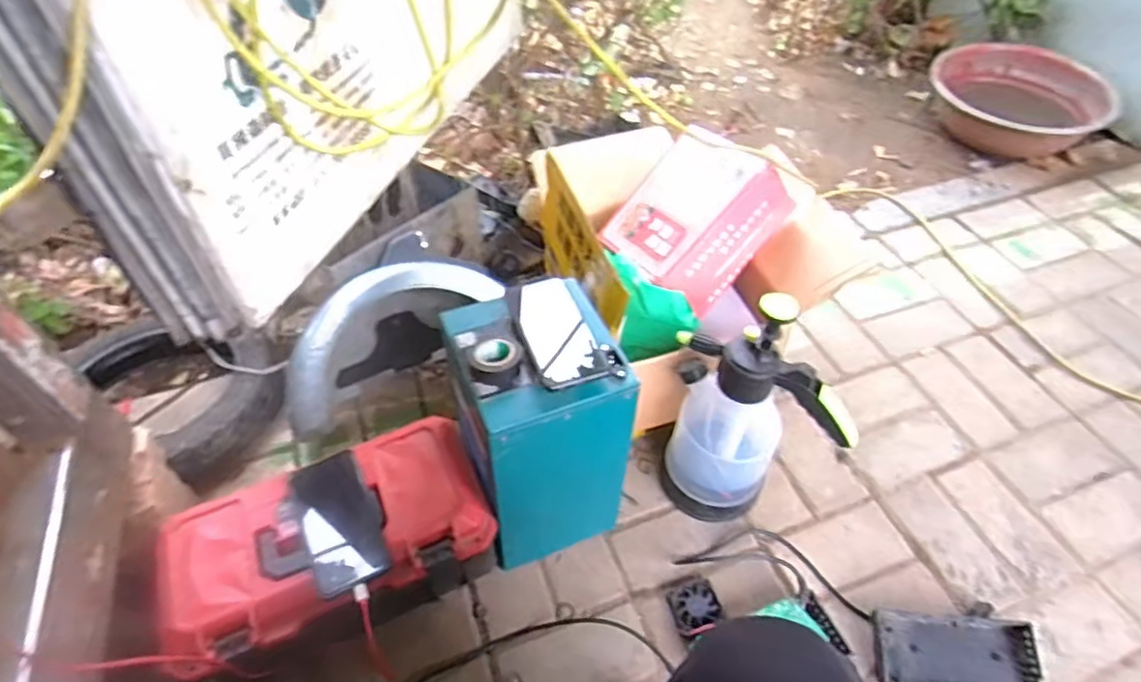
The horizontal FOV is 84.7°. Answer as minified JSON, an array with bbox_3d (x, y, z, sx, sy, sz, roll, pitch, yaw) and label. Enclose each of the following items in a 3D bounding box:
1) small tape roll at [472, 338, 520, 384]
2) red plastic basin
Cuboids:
[{"bbox_3d":[-0.076,0.020,0.648,0.046,0.026,0.041,-5,49,-3],"label":"small tape roll"},{"bbox_3d":[1.082,-0.595,1.507,0.368,0.140,0.368,-2,49,2],"label":"red plastic basin"}]

